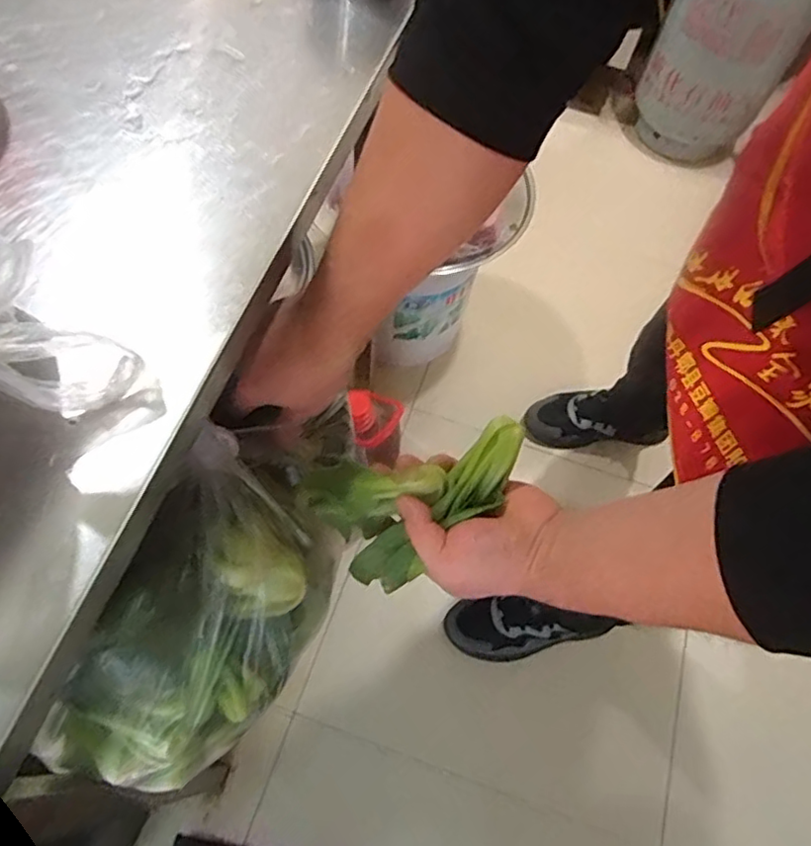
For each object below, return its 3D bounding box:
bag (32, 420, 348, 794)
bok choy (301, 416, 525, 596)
[{"bbox_3d":[-0.143,0.154,0.487,0.113,0.153,0.240,17,60,7],"label":"bag"},{"bbox_3d":[0.014,0.053,0.468,0.162,0.041,0.102,-28,61,12],"label":"bok choy"}]

